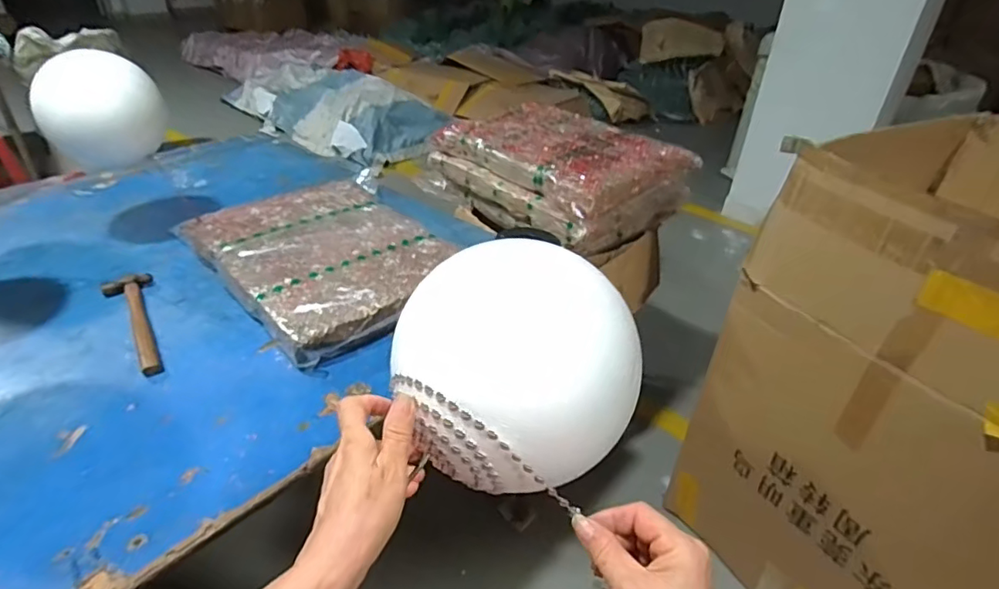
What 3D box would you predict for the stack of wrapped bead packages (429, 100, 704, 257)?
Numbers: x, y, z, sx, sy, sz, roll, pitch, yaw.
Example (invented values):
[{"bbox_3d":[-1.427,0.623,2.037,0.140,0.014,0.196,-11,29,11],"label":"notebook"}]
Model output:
[{"bbox_3d":[0.143,-0.300,1.330,0.382,0.165,0.522,-24,42,-33],"label":"stack of wrapped bead packages"}]

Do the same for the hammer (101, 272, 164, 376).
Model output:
[{"bbox_3d":[-0.572,0.042,0.862,0.070,0.024,0.279,-22,40,-29],"label":"hammer"}]

